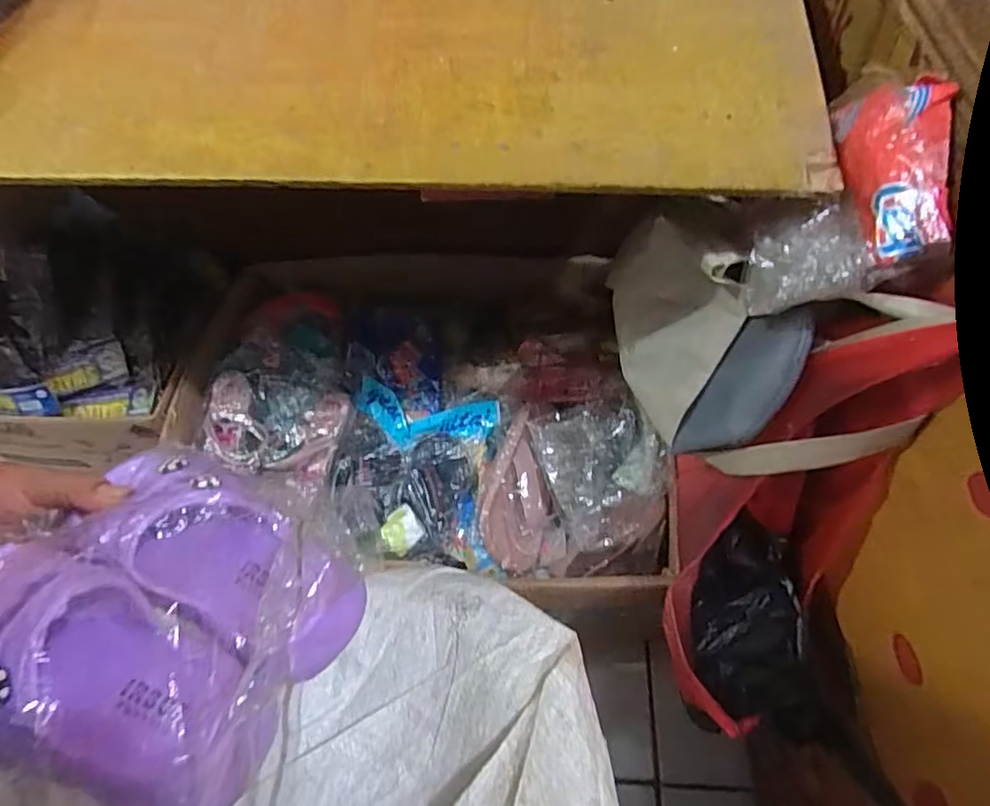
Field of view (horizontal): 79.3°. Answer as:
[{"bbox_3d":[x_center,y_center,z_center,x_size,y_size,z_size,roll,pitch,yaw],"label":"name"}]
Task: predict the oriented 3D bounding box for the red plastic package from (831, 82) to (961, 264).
[{"bbox_3d":[0.250,-0.153,0.372,0.048,0.037,0.123,9,64,6],"label":"red plastic package"}]

